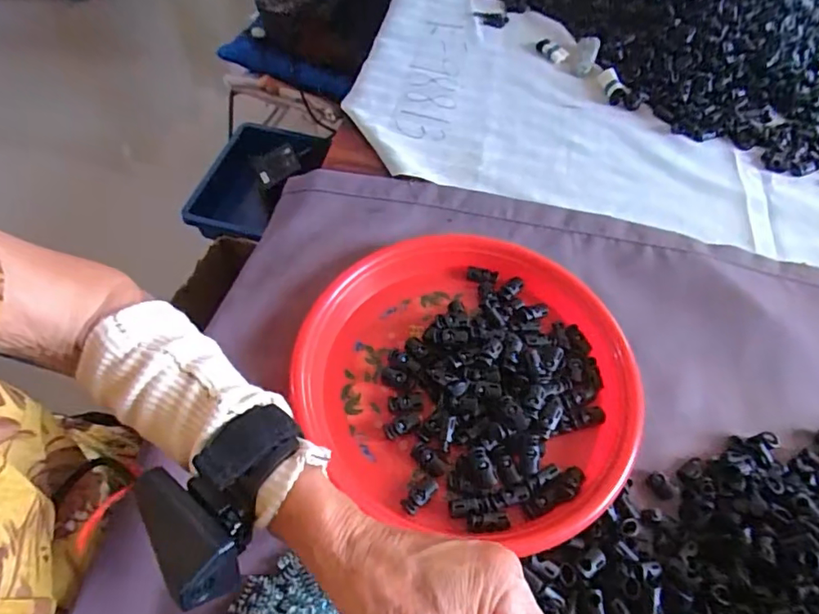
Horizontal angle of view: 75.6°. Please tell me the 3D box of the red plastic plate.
[{"bbox_3d":[0.045,0.049,0.411,0.247,0.032,0.235,1,58,-2],"label":"red plastic plate"}]

